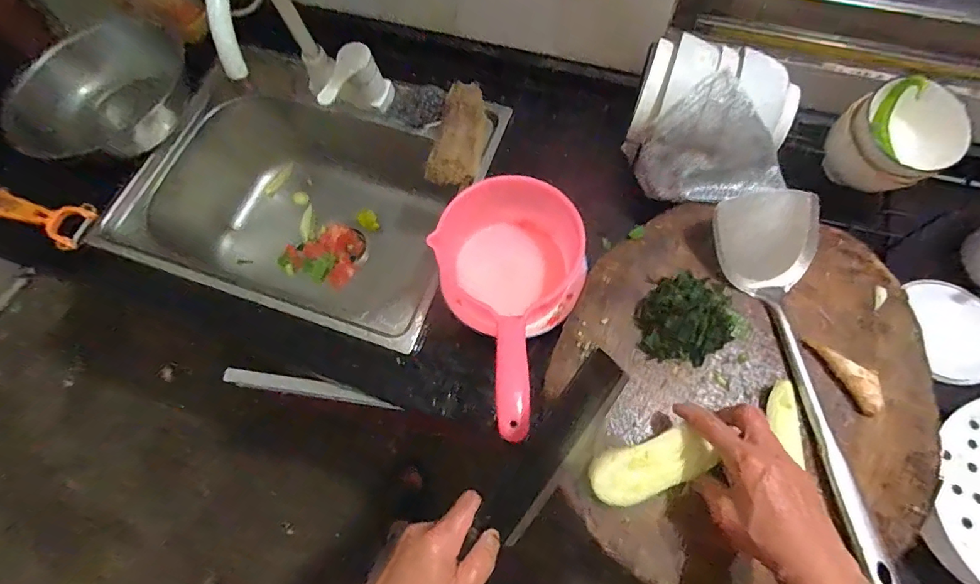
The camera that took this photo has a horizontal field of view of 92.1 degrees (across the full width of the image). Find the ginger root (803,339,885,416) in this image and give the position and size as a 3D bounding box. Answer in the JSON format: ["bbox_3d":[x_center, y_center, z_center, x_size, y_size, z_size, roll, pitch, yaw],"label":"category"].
[{"bbox_3d":[0.358,0.079,0.471,0.027,0.018,0.086,-28,68,-9],"label":"ginger root"}]

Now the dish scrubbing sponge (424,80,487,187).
[{"bbox_3d":[-0.046,-0.244,0.709,0.078,0.054,0.166,9,67,7],"label":"dish scrubbing sponge"}]

